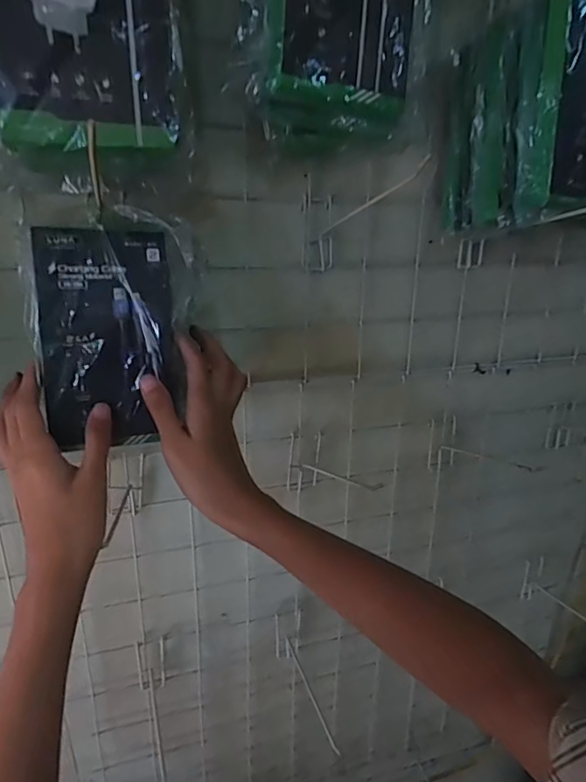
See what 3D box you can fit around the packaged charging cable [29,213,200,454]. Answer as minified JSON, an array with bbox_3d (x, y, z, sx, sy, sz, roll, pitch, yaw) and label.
[{"bbox_3d":[-0.127,-0.044,0.369,0.109,0.160,0.016,0,5,-23],"label":"packaged charging cable"}]

